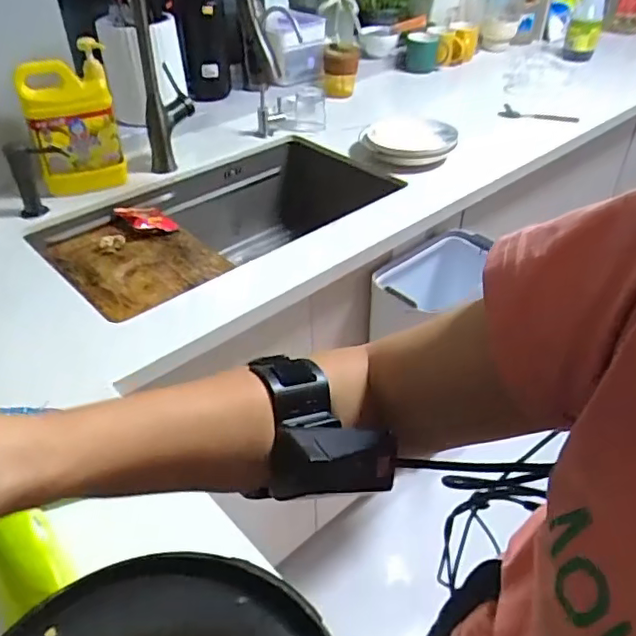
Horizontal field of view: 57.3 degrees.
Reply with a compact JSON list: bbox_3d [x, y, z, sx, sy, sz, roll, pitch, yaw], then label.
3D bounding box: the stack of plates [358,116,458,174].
[{"bbox_3d":[0.180,-0.352,1.177,0.187,0.047,0.175,7,40,9],"label":"stack of plates"}]

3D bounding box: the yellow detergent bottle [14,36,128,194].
[{"bbox_3d":[-0.425,-0.330,1.019,0.141,0.266,0.079,-19,43,-21],"label":"yellow detergent bottle"}]

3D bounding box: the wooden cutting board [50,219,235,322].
[{"bbox_3d":[-0.310,-0.099,0.982,0.278,0.027,0.221,29,48,31],"label":"wooden cutting board"}]

